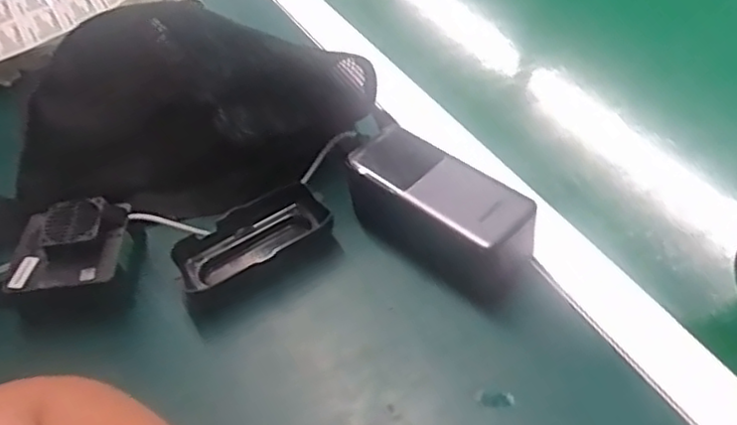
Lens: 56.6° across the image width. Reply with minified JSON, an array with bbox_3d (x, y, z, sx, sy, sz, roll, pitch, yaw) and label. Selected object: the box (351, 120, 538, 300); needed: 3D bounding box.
[{"bbox_3d":[0.048,-0.004,0.462,0.055,0.062,0.127,-34,48,-27],"label":"box"}]

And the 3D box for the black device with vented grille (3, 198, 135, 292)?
[{"bbox_3d":[-0.207,0.024,0.478,0.070,0.026,0.067,-2,60,-4],"label":"black device with vented grille"}]

